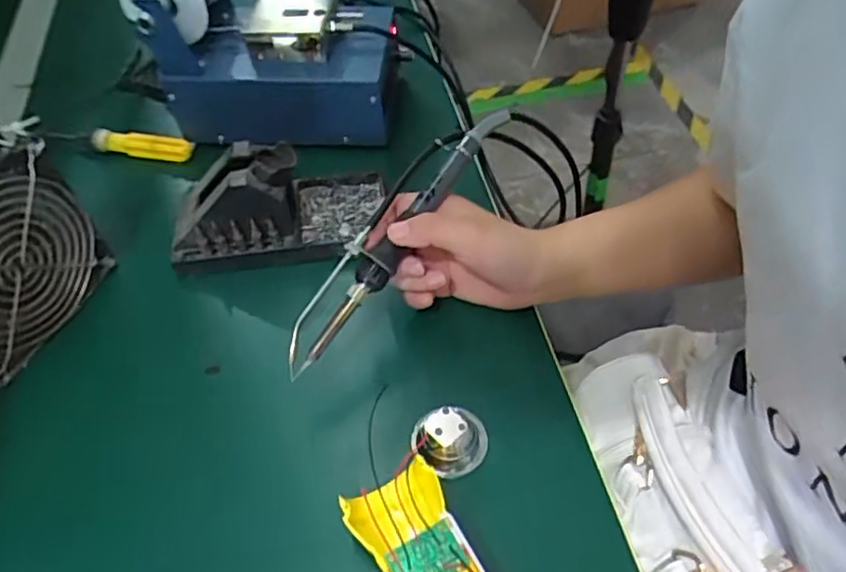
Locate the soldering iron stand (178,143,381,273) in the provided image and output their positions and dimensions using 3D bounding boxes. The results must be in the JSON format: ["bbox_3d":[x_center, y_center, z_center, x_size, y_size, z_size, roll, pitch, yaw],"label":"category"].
[{"bbox_3d":[-0.110,-0.063,0.478,0.156,0.074,0.075,-7,51,-1],"label":"soldering iron stand"}]

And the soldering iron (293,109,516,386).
[{"bbox_3d":[-0.018,-0.036,0.394,0.030,0.016,0.207,31,77,23],"label":"soldering iron"}]

